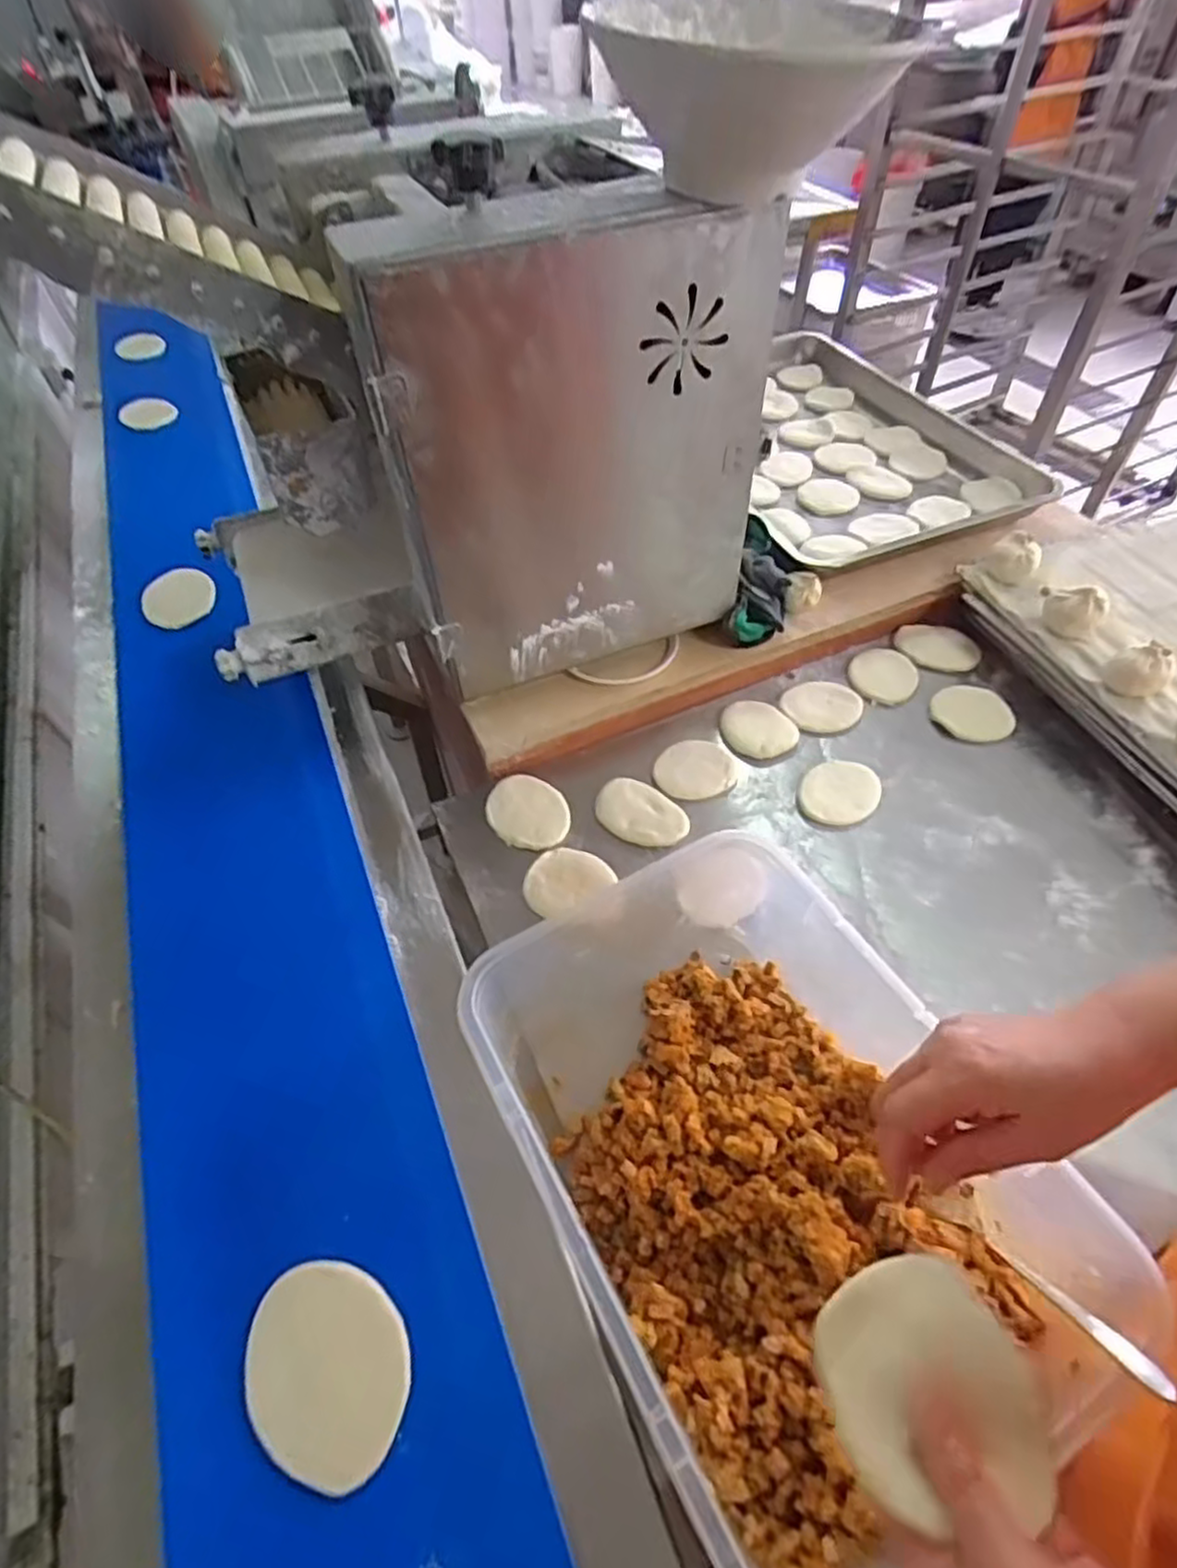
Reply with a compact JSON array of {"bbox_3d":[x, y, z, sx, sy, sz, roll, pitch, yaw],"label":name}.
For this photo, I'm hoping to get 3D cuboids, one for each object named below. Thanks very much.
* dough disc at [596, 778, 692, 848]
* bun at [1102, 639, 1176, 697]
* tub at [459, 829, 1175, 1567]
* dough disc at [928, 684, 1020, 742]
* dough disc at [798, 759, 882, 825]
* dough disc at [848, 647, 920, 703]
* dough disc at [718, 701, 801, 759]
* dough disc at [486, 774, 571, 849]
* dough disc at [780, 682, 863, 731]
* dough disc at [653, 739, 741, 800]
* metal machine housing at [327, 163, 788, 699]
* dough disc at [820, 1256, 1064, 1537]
[{"bbox_3d":[0.052,0.031,0.758,0.101,0.014,0.066,33,60,25],"label":"dough disc"},{"bbox_3d":[0.547,-0.114,0.731,0.046,0.039,0.049,-1,52,1],"label":"bun"},{"bbox_3d":[0.106,0.251,0.522,0.271,0.148,0.391,-24,55,-16],"label":"tub"},{"bbox_3d":[0.433,-0.080,0.830,0.085,0.010,0.085,-1,52,1],"label":"dough disc"},{"bbox_3d":[0.263,0.007,0.768,0.073,0.008,0.089,32,59,24],"label":"dough disc"},{"bbox_3d":[0.345,-0.128,0.863,0.076,0.013,0.078,-1,52,1],"label":"dough disc"},{"bbox_3d":[0.191,-0.063,0.824,0.083,0.007,0.078,-1,52,1],"label":"dough disc"},{"bbox_3d":[-0.063,0.027,0.760,0.082,0.013,0.092,-4,52,-2],"label":"dough disc"},{"bbox_3d":[0.265,-0.089,0.839,0.086,0.013,0.067,13,53,11],"label":"dough disc"},{"bbox_3d":[0.116,-0.017,0.788,0.087,0.010,0.075,7,52,7],"label":"dough disc"},{"bbox_3d":[-0.006,-0.278,0.672,0.344,0.410,0.077,-18,53,-12],"label":"metal machine housing"},{"bbox_3d":[0.147,0.262,0.319,0.085,0.012,0.091,0,52,0],"label":"dough disc"}]

